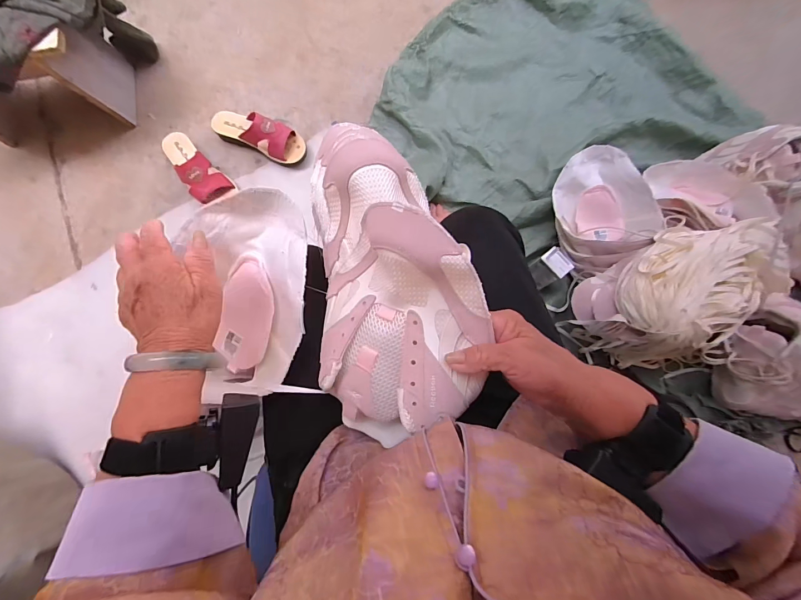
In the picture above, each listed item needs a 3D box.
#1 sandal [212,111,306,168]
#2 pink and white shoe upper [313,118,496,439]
[{"bbox_3d":[-0.331,-0.390,0.833,0.224,0.085,0.078,23,82,1],"label":"sandal"},{"bbox_3d":[-0.006,-0.018,0.319,0.141,0.109,0.280,-5,81,-3],"label":"pink and white shoe upper"}]

